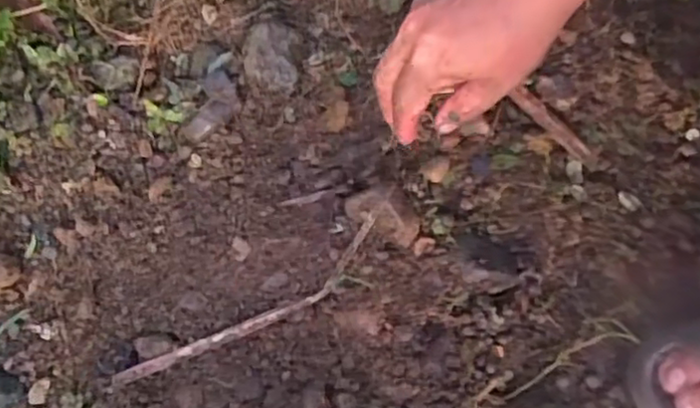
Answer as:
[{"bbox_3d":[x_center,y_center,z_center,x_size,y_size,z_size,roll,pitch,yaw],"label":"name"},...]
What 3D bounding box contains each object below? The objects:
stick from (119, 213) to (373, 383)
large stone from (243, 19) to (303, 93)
[{"bbox_3d":[-0.068,0.079,0.495,0.222,0.007,0.033,-33,102,-4],"label":"stick"},{"bbox_3d":[-0.064,-0.120,0.544,0.044,0.025,0.051,7,76,3],"label":"large stone"}]

